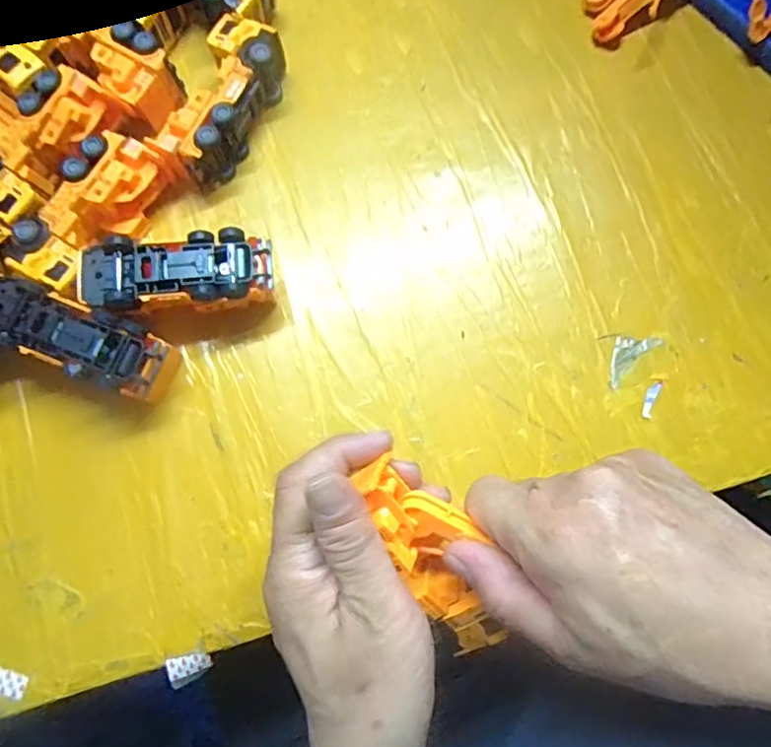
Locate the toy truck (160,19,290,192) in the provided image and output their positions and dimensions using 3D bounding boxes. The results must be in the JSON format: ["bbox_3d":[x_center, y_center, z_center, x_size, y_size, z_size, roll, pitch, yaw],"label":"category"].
[{"bbox_3d":[-0.100,-0.168,0.362,0.040,0.039,0.101,22,80,5],"label":"toy truck"}]

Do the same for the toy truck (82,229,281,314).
[{"bbox_3d":[-0.118,-0.054,0.338,0.106,0.042,0.040,-5,78,0],"label":"toy truck"}]

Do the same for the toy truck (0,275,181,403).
[{"bbox_3d":[-0.173,-0.018,0.331,0.102,0.042,0.038,20,79,5],"label":"toy truck"}]

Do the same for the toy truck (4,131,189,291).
[{"bbox_3d":[-0.174,-0.098,0.346,0.051,0.035,0.103,38,81,8],"label":"toy truck"}]

